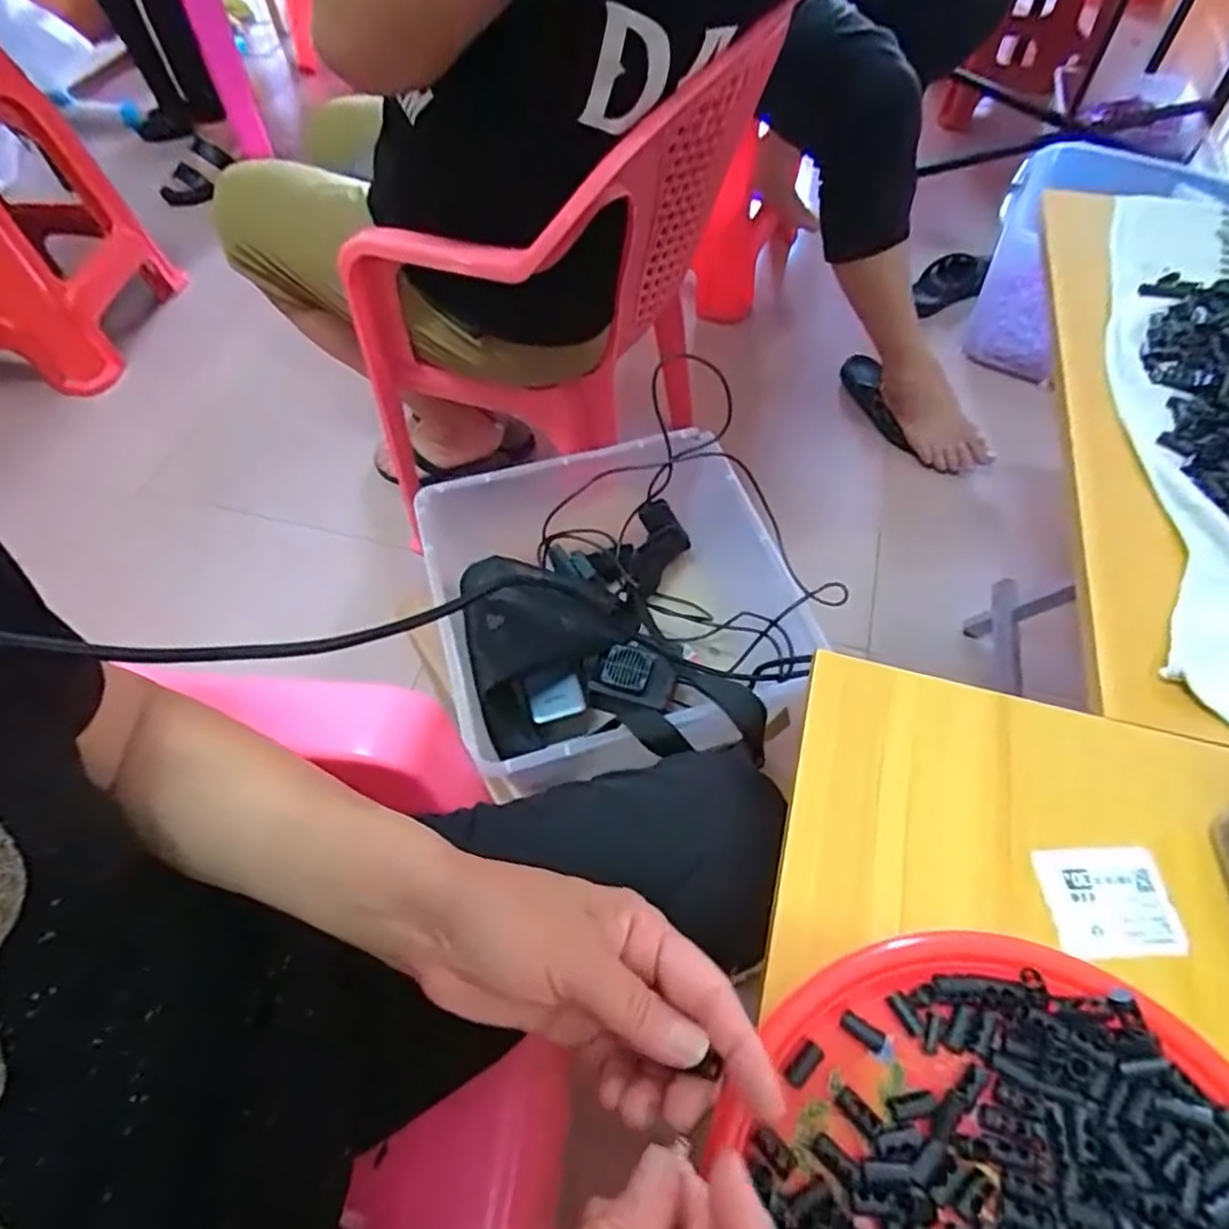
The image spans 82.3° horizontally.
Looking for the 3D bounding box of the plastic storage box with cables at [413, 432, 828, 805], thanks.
[{"bbox_3d":[0.002,0.011,0.675,0.301,0.152,0.312,-15,58,-8],"label":"plastic storage box with cables"}]

